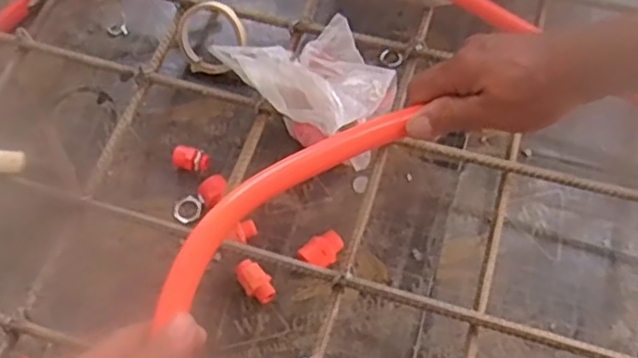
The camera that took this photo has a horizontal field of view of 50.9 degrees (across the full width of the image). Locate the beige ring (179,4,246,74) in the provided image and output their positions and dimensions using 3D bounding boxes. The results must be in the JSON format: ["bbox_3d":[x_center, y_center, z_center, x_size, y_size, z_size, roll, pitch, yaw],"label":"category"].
[{"bbox_3d":[-0.136,-0.182,0.864,0.089,0.016,0.089,4,109,12],"label":"beige ring"}]

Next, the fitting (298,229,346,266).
[{"bbox_3d":[0.004,0.084,0.755,0.050,0.030,0.035,-30,68,-12],"label":"fitting"}]

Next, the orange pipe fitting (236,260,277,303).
[{"bbox_3d":[-0.070,0.115,0.746,0.030,0.026,0.051,-33,68,-13],"label":"orange pipe fitting"}]

